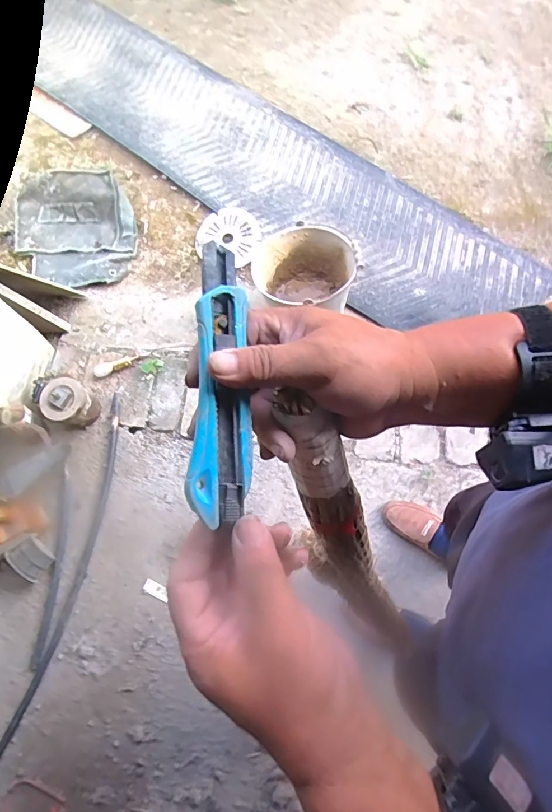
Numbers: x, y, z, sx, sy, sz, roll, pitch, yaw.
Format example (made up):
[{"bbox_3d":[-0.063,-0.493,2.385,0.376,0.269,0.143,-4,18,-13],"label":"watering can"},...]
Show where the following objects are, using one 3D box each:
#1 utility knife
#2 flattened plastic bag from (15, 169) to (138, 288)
[{"bbox_3d":[-0.032,-0.016,0.259,0.031,0.019,0.158,-1,82,3],"label":"utility knife"},{"bbox_3d":[-0.722,-0.633,1.612,0.420,0.064,0.446,-19,85,-4],"label":"flattened plastic bag"}]

